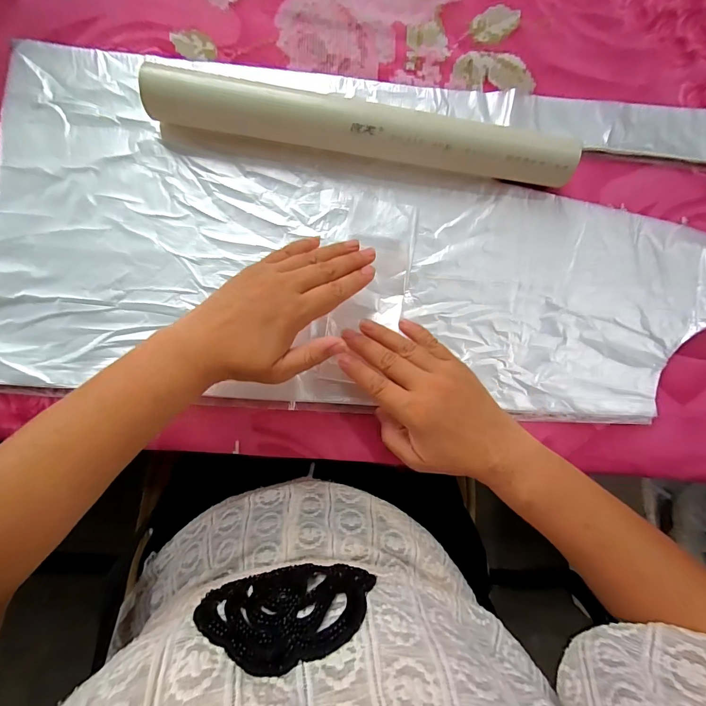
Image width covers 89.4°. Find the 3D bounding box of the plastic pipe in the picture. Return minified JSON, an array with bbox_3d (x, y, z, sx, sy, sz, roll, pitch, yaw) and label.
[{"bbox_3d":[0.012,-0.181,0.299,0.346,0.045,0.035,8,87,-3],"label":"plastic pipe"}]

